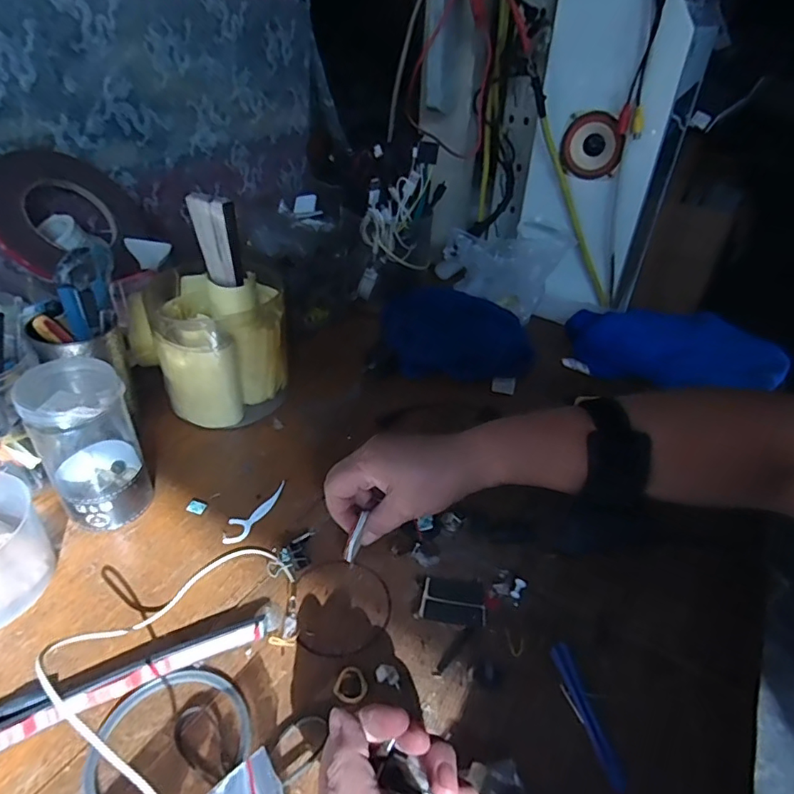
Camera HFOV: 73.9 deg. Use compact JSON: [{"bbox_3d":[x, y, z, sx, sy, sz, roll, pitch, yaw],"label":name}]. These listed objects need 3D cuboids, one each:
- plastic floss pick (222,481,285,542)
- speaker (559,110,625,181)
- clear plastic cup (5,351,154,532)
[{"bbox_3d":[-0.118,0.093,0.441,0.020,0.004,0.074,18,40,18],"label":"plastic floss pick"},{"bbox_3d":[0.240,-0.310,0.652,0.076,0.073,0.026,19,39,21],"label":"speaker"},{"bbox_3d":[-0.233,0.037,0.404,0.062,0.120,0.068,2,38,-2],"label":"clear plastic cup"}]

